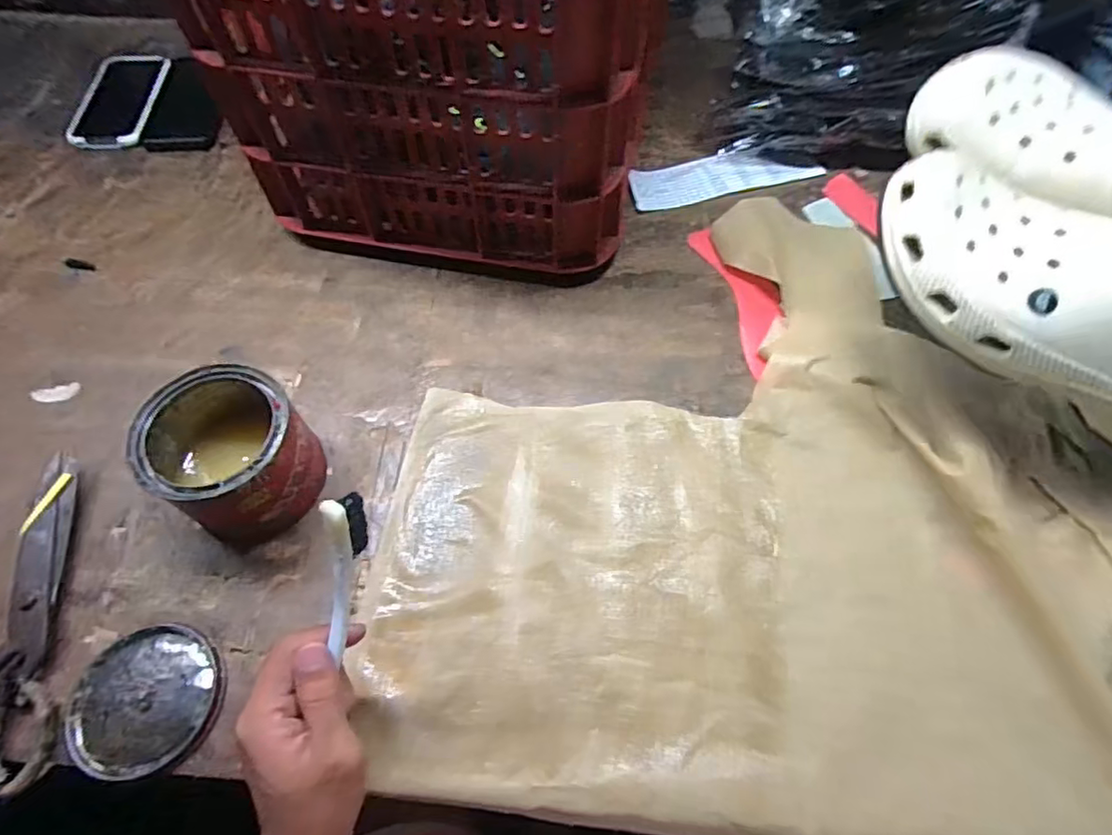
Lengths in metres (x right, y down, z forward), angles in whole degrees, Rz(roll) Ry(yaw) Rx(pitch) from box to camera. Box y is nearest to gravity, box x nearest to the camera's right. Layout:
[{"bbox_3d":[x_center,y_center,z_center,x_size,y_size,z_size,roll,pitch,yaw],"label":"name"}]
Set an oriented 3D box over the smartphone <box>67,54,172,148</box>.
[{"bbox_3d":[-0.500,-0.366,0.692,0.089,0.011,0.144,-2,68,3],"label":"smartphone"}]

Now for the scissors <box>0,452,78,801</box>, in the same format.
[{"bbox_3d":[-0.394,0.145,0.429,0.090,0.034,0.232,-13,61,-7],"label":"scissors"}]

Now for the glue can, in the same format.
[{"bbox_3d":[-0.245,0.021,0.453,0.121,0.100,0.102,31,66,16],"label":"glue can"}]

